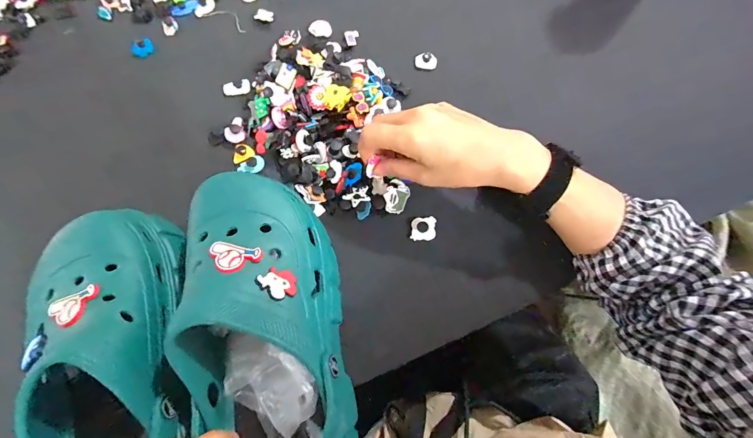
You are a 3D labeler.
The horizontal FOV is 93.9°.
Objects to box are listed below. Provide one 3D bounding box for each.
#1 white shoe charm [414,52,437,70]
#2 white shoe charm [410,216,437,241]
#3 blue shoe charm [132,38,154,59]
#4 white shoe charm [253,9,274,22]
[{"bbox_3d":[0.061,-0.196,0.436,0.027,0.009,0.022,5,105,4],"label":"white shoe charm"},{"bbox_3d":[0.048,0.009,0.356,0.024,0.005,0.025,3,70,2],"label":"white shoe charm"},{"bbox_3d":[-0.303,-0.220,0.455,0.026,0.008,0.024,-38,74,-12],"label":"blue shoe charm"},{"bbox_3d":[-0.148,-0.268,0.466,0.025,0.010,0.016,6,70,3],"label":"white shoe charm"}]

